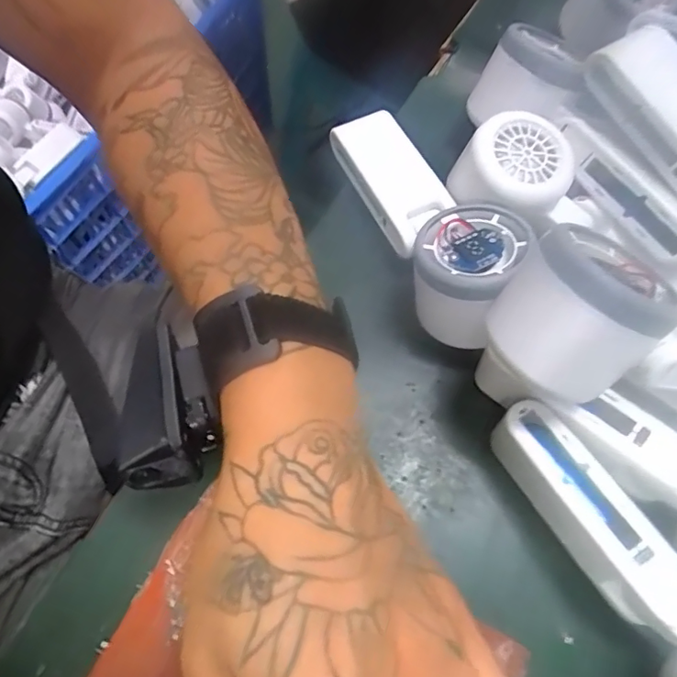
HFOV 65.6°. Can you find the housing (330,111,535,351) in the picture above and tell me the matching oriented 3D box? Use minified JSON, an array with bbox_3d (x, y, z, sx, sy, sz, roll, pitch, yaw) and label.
[{"bbox_3d":[0.050,-0.068,0.298,0.054,0.050,0.158,-18,53,-8],"label":"housing"}]

